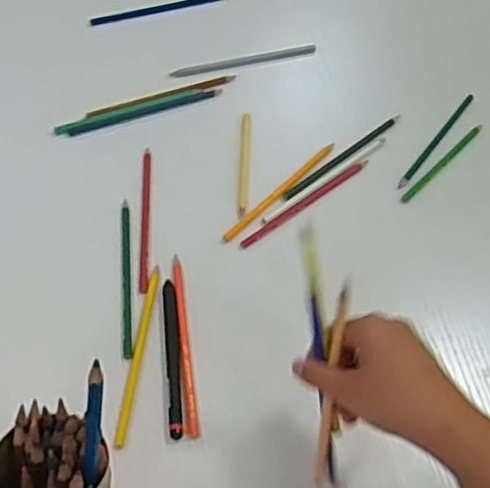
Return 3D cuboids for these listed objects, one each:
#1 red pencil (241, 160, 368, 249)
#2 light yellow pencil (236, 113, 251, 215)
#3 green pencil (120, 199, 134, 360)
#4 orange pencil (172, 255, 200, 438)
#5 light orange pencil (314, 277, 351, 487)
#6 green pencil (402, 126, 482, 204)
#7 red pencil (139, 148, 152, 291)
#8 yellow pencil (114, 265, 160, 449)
[{"bbox_3d":[0.060,-0.042,0.678,0.165,0.007,0.011,-35,66,-22],"label":"red pencil"},{"bbox_3d":[0.000,-0.082,0.697,0.012,0.008,0.126,3,57,-1],"label":"light yellow pencil"},{"bbox_3d":[-0.107,0.028,0.616,0.010,0.005,0.160,-4,58,-6],"label":"green pencil"},{"bbox_3d":[-0.052,0.082,0.582,0.011,0.004,0.164,-5,58,-7],"label":"orange pencil"},{"bbox_3d":[0.060,0.102,0.478,0.011,0.172,0.010,3,22,-1],"label":"light orange pencil"},{"bbox_3d":[0.203,-0.082,0.704,0.119,0.011,0.009,-42,68,-11],"label":"green pencil"},{"bbox_3d":[-0.095,-0.025,0.651,0.010,0.004,0.160,-1,58,-4],"label":"red pencil"},{"bbox_3d":[-0.090,0.089,0.574,0.009,0.005,0.163,7,57,1],"label":"yellow pencil"}]

